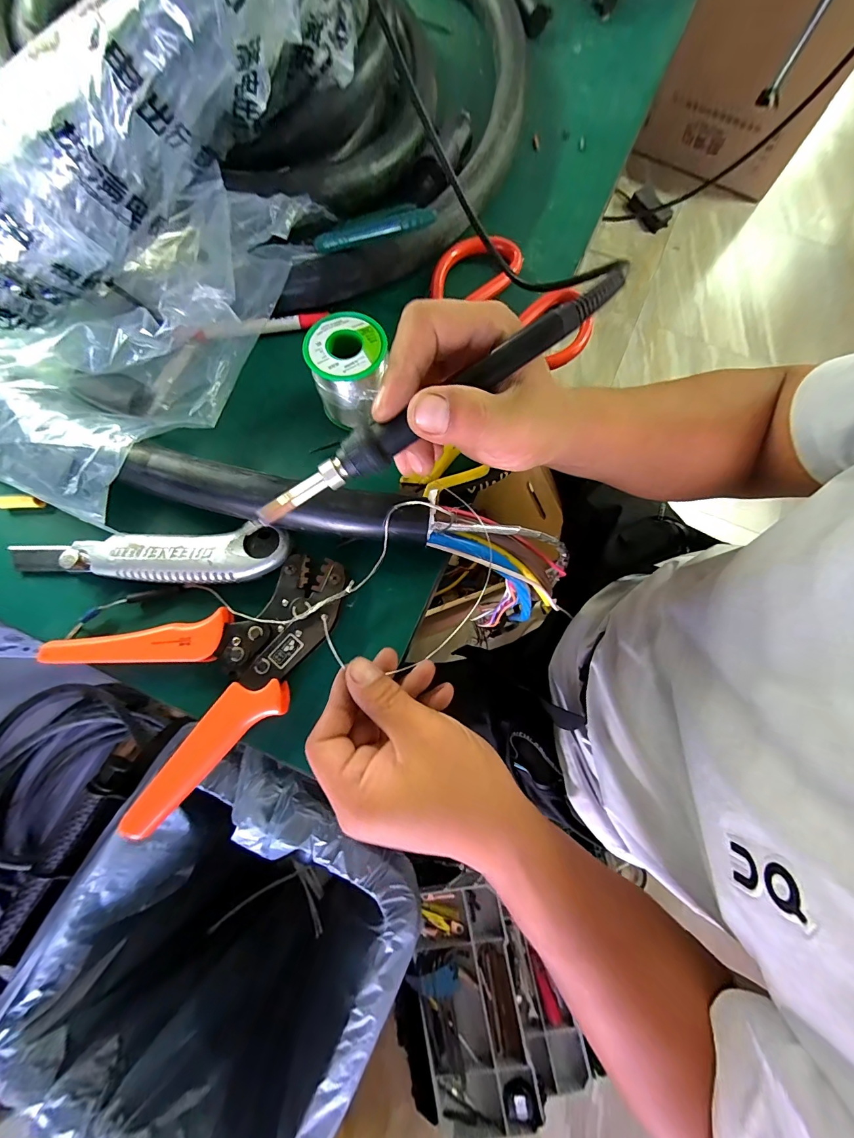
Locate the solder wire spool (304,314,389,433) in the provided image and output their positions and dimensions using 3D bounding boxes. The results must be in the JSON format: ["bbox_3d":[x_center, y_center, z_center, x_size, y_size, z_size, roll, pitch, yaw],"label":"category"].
[{"bbox_3d":[-0.053,-0.137,0.280,0.054,0.051,0.059,-4,76,-2],"label":"solder wire spool"}]

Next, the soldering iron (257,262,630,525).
[{"bbox_3d":[0.002,-0.073,0.181,0.195,0.015,0.018,-31,78,8],"label":"soldering iron"}]

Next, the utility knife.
[{"bbox_3d":[-0.186,-0.006,0.263,0.186,0.017,0.037,-4,76,-1],"label":"utility knife"}]

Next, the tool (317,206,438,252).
[{"bbox_3d":[-0.039,-0.251,0.290,0.091,0.012,0.011,-2,75,14],"label":"tool"}]

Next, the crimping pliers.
[{"bbox_3d":[-0.134,0.046,0.247,0.173,0.015,0.120,-44,80,-10],"label":"crimping pliers"}]

